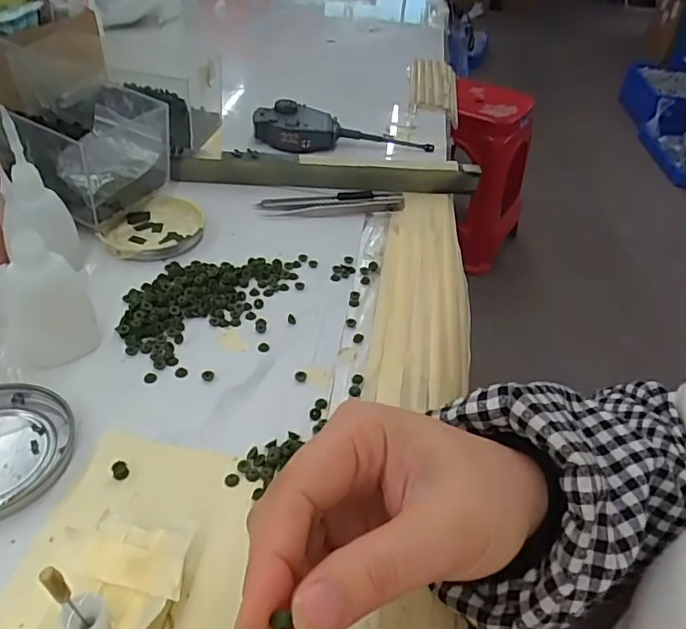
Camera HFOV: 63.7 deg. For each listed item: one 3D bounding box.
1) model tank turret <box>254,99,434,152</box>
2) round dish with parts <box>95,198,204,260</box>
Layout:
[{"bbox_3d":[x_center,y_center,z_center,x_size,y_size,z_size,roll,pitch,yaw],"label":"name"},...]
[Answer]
[{"bbox_3d":[0.002,-0.196,0.581,0.186,0.033,0.047,-2,42,-10],"label":"model tank turret"},{"bbox_3d":[-0.150,-0.067,0.437,0.074,0.014,0.075,-2,42,-11],"label":"round dish with parts"}]

